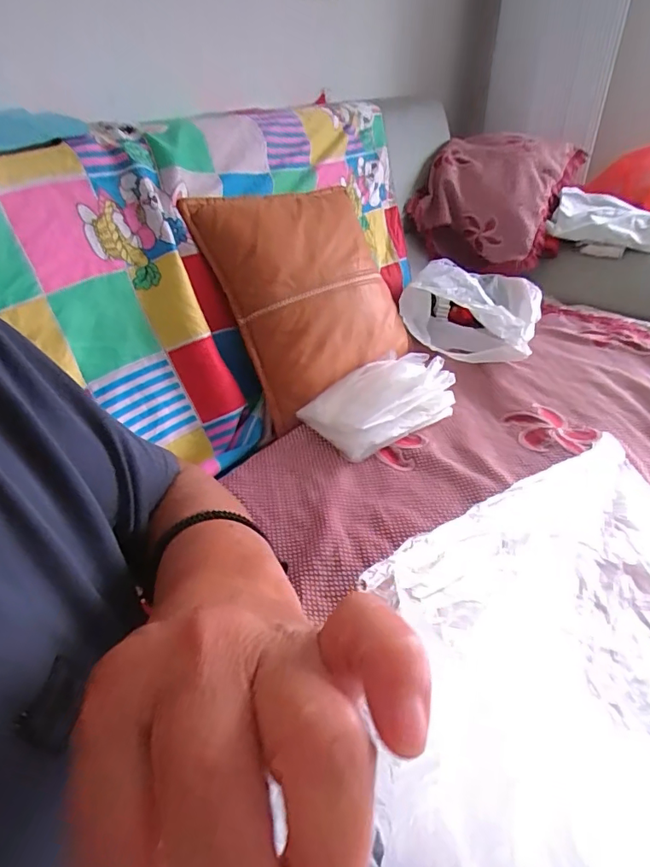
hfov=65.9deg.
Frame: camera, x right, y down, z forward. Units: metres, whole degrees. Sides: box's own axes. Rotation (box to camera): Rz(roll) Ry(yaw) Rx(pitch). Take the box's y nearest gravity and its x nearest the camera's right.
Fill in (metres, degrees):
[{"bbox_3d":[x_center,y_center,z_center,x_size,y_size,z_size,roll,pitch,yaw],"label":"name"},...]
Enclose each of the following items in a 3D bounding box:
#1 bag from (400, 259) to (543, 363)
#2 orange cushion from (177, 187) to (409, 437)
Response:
[{"bbox_3d":[0.308,-0.267,1.066,0.269,0.127,0.280,13,39,18],"label":"bag"},{"bbox_3d":[-0.005,-0.257,0.888,0.358,0.376,0.095,-28,3,-29],"label":"orange cushion"}]

